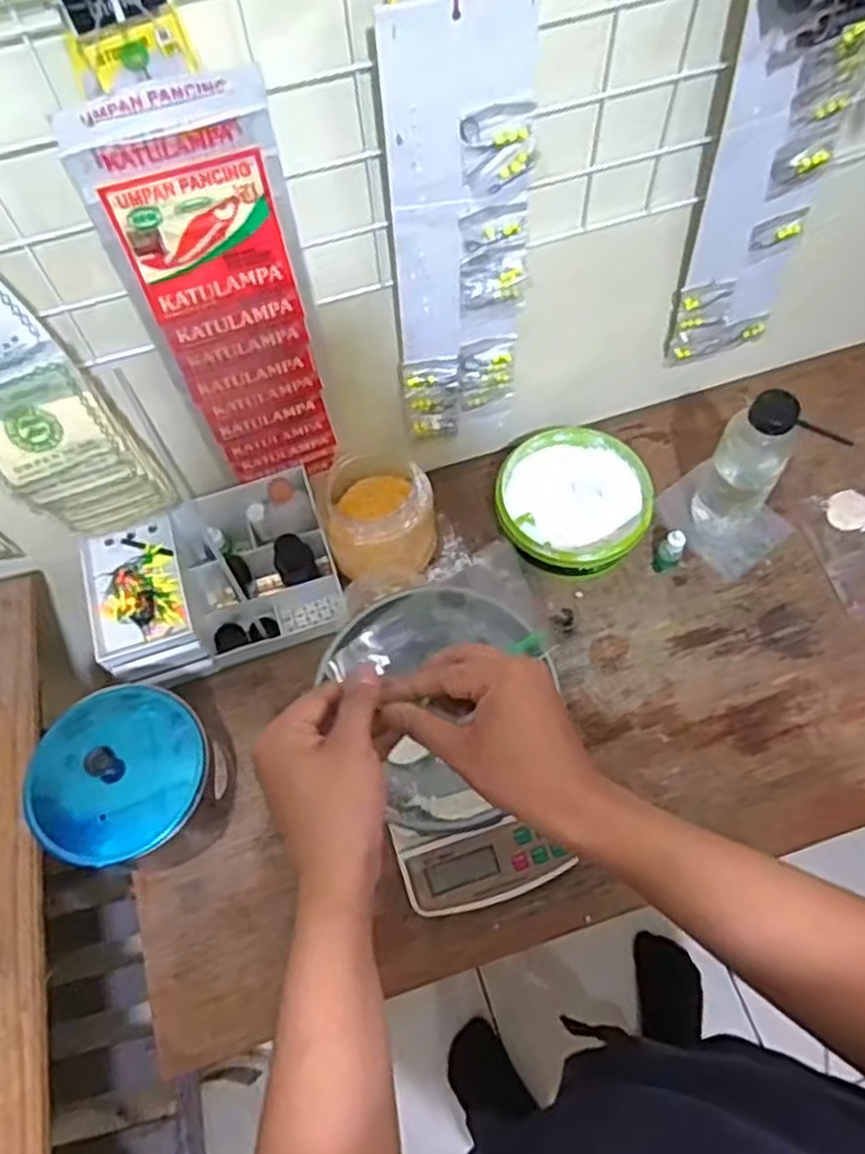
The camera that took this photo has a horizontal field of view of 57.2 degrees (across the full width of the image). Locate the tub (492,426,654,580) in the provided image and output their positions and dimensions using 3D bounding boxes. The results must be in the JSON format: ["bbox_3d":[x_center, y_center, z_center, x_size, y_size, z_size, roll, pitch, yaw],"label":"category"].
[{"bbox_3d":[0.146,-0.074,0.840,0.156,0.065,0.157,-1,64,2],"label":"tub"}]

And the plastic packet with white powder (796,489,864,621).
[{"bbox_3d":[0.450,-0.029,0.831,0.099,0.010,0.137,-17,65,-6],"label":"plastic packet with white powder"}]

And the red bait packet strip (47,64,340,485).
[{"bbox_3d":[-0.144,-0.185,0.602,0.113,0.370,0.030,-18,65,-6],"label":"red bait packet strip"}]

